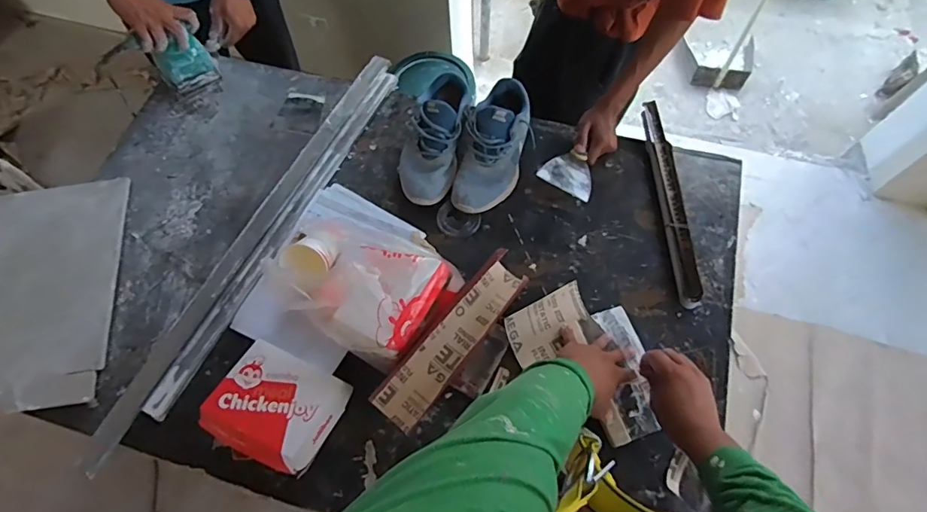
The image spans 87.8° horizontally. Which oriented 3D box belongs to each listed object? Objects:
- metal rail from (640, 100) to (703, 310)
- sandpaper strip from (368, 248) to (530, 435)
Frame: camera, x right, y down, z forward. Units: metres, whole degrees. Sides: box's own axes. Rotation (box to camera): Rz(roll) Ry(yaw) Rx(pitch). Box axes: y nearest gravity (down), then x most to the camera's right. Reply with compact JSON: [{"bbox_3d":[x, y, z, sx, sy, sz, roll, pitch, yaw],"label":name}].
[{"bbox_3d":[0.374,-0.111,0.871,0.038,0.033,0.411,-3,65,1],"label":"metal rail"},{"bbox_3d":[-0.015,0.130,0.765,0.074,0.066,0.309,37,72,17],"label":"sandpaper strip"}]

